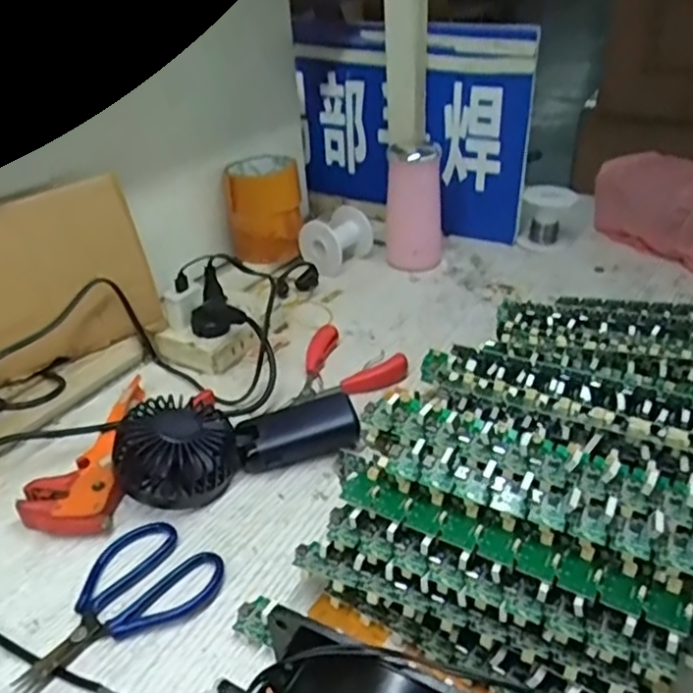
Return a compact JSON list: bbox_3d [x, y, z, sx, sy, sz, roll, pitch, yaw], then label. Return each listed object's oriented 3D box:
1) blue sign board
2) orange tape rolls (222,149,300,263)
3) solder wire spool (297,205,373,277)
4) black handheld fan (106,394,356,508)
[{"bbox_3d":[0.076,-0.262,0.838,0.301,0.250,0.020,15,37,25],"label":"blue sign board"},{"bbox_3d":[-0.099,-0.165,0.810,0.085,0.105,0.093,-7,33,-7],"label":"orange tape rolls"},{"bbox_3d":[-0.011,-0.125,0.802,0.076,0.061,0.068,-30,42,-35],"label":"solder wire spool"},{"bbox_3d":[-0.086,0.066,0.523,0.182,0.056,0.087,-14,35,-17],"label":"black handheld fan"}]

